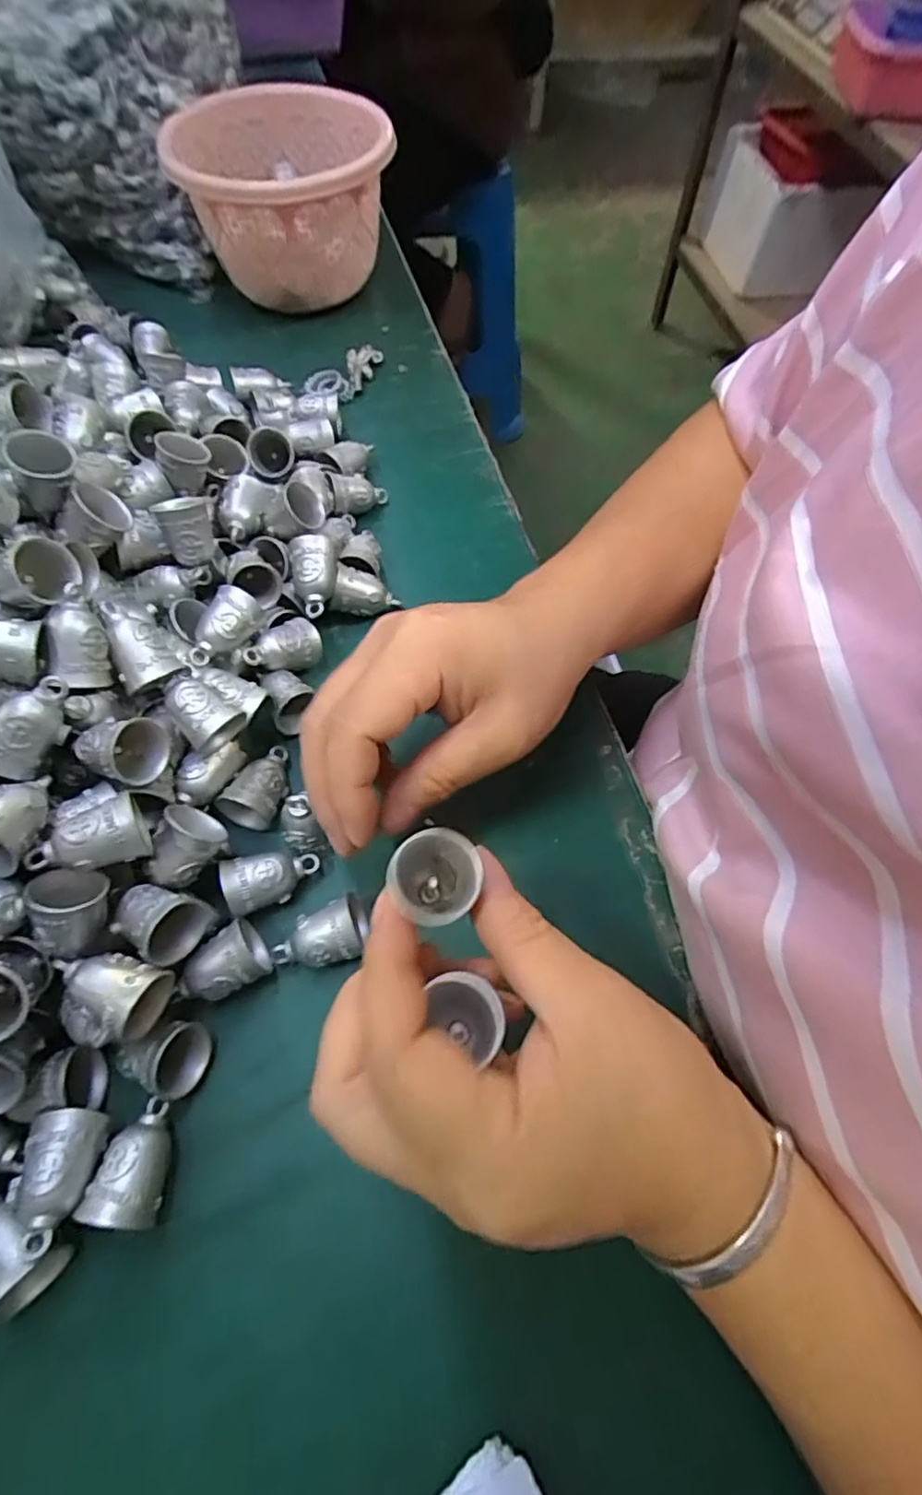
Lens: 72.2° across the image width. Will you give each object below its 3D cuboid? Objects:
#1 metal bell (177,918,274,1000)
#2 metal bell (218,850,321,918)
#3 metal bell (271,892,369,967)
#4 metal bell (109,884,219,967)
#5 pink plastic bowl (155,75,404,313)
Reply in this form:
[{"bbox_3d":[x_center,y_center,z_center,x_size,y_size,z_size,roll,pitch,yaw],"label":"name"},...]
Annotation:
[{"bbox_3d":[-0.092,0.084,0.243,0.032,0.020,0.022,-27,66,-14],"label":"metal bell"},{"bbox_3d":[-0.077,0.055,0.261,0.037,0.020,0.022,-14,63,-8],"label":"metal bell"},{"bbox_3d":[-0.055,0.077,0.249,0.038,0.018,0.023,-25,65,-13],"label":"metal bell"},{"bbox_3d":[-0.108,0.061,0.229,0.027,0.020,0.025,31,66,14],"label":"metal bell"},{"bbox_3d":[-0.114,-0.359,0.423,0.131,0.090,0.138,0,62,-1],"label":"pink plastic bowl"}]

